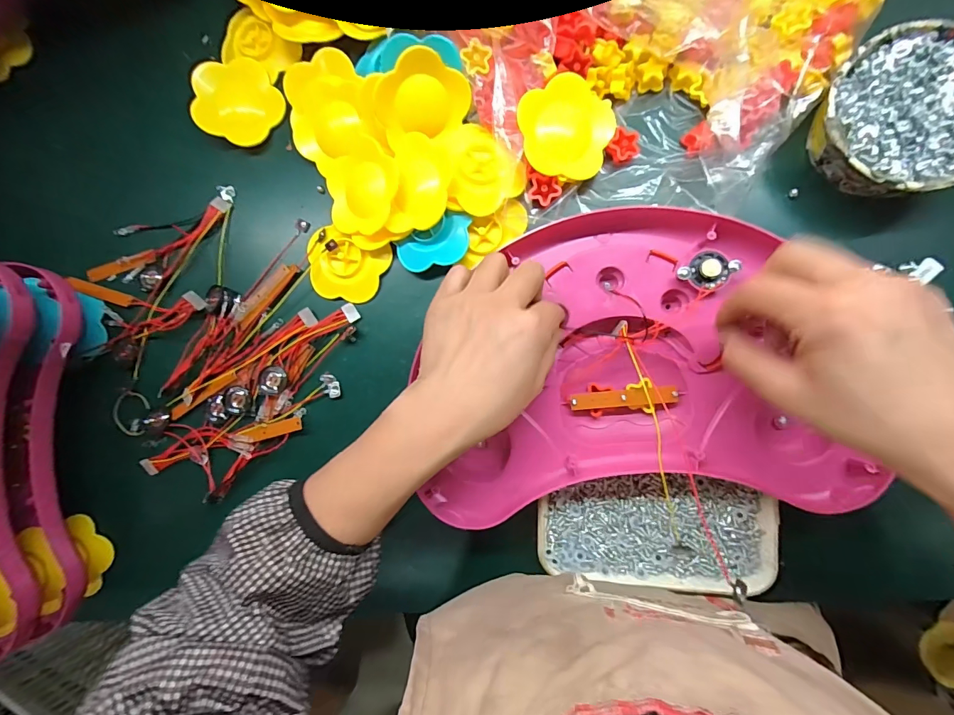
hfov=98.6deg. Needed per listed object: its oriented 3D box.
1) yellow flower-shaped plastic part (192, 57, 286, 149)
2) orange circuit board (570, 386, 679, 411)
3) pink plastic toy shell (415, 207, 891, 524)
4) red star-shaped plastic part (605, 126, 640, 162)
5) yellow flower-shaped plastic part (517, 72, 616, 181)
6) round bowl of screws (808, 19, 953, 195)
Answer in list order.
[{"bbox_3d":[-0.224,-0.239,0.382,0.069,0.028,0.076,42,94,6],"label":"yellow flower-shaped plastic part"},{"bbox_3d":[0.114,0.032,0.318,0.079,0.004,0.013,-6,87,8],"label":"orange circuit board"},{"bbox_3d":[0.106,0.003,0.317,0.299,0.035,0.225,-6,88,7],"label":"pink plastic toy shell"},{"bbox_3d":[0.123,-0.177,0.341,0.024,0.011,0.027,32,93,8],"label":"red star-shaped plastic part"},{"bbox_3d":[0.074,-0.188,0.335,0.074,0.023,0.076,0,88,8],"label":"yellow flower-shaped plastic part"},{"bbox_3d":[0.312,-0.173,0.309,0.112,0.055,0.114,0,88,8],"label":"round bowl of screws"}]

